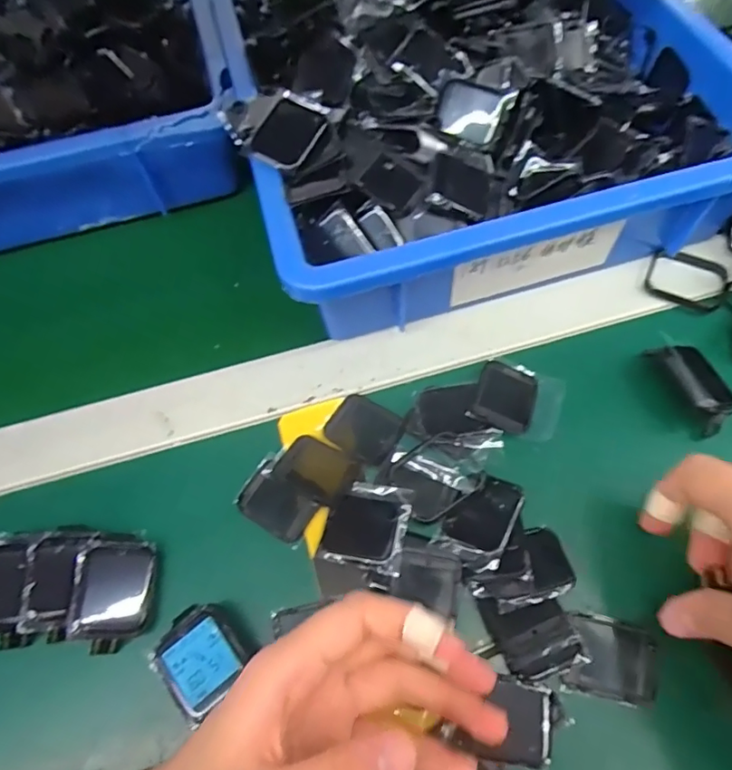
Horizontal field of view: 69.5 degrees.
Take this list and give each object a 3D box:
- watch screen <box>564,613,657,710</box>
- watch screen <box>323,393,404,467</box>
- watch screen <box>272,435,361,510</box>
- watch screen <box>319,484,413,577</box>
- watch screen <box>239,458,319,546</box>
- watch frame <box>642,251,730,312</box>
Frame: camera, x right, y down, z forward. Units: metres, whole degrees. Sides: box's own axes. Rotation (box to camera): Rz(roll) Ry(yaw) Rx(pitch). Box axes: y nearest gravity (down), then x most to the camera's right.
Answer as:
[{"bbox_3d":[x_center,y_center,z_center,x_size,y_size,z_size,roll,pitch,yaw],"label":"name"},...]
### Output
[{"bbox_3d":[0.111,0.124,0.238,0.039,0.004,0.033,10,65,9],"label":"watch screen"},{"bbox_3d":[-0.001,0.024,0.294,0.039,0.005,0.032,29,69,17],"label":"watch screen"},{"bbox_3d":[-0.026,0.045,0.282,0.041,0.004,0.030,24,68,15],"label":"watch screen"},{"bbox_3d":[0.001,0.070,0.267,0.040,0.009,0.041,12,65,10],"label":"watch screen"},{"bbox_3d":[-0.046,0.062,0.276,0.038,0.004,0.029,29,69,17],"label":"watch screen"},{"bbox_3d":[0.196,-0.065,0.320,0.045,0.006,0.035,25,68,15],"label":"watch frame"}]

